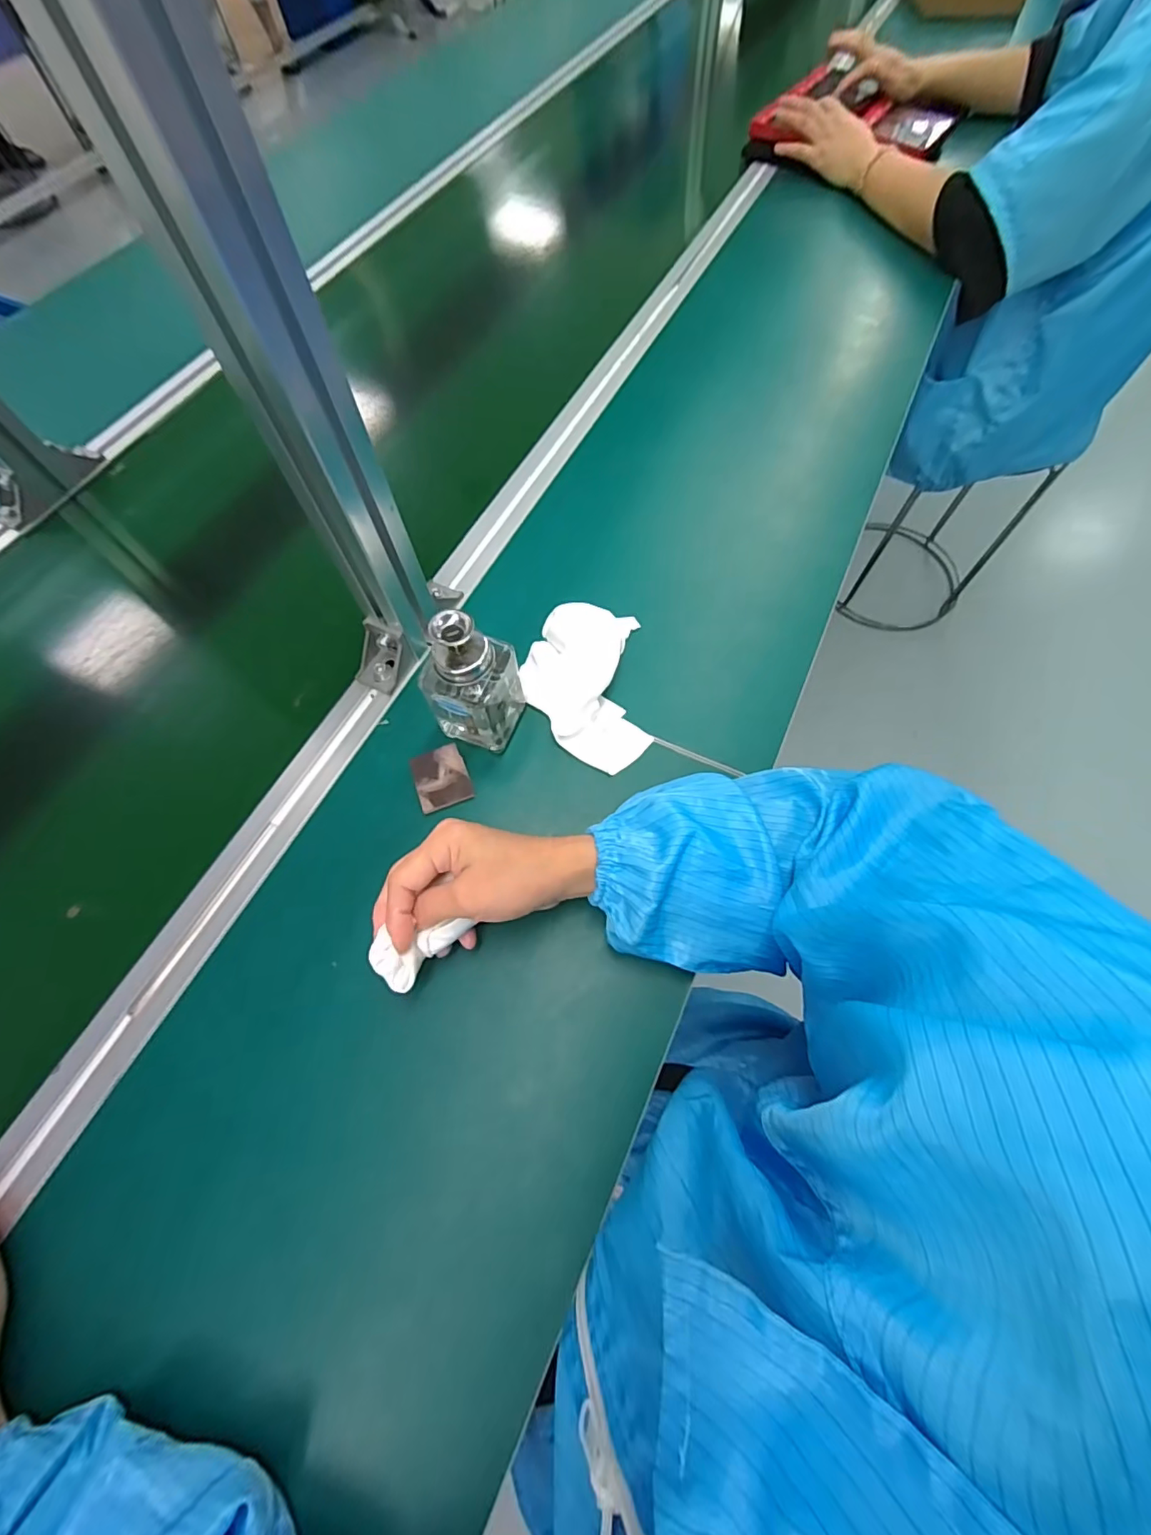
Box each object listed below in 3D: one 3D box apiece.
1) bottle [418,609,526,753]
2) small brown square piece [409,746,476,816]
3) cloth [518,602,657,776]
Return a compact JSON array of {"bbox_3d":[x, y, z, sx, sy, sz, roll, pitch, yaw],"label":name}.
[{"bbox_3d":[-0.072,-0.060,0.379,0.047,0.116,0.054,19,67,9],"label":"bottle"},{"bbox_3d":[-0.102,0.008,0.411,0.039,0.004,0.047,-19,72,-13],"label":"small brown square piece"},{"bbox_3d":[0.007,-0.067,0.430,0.097,0.043,0.141,-7,66,-2],"label":"cloth"}]

